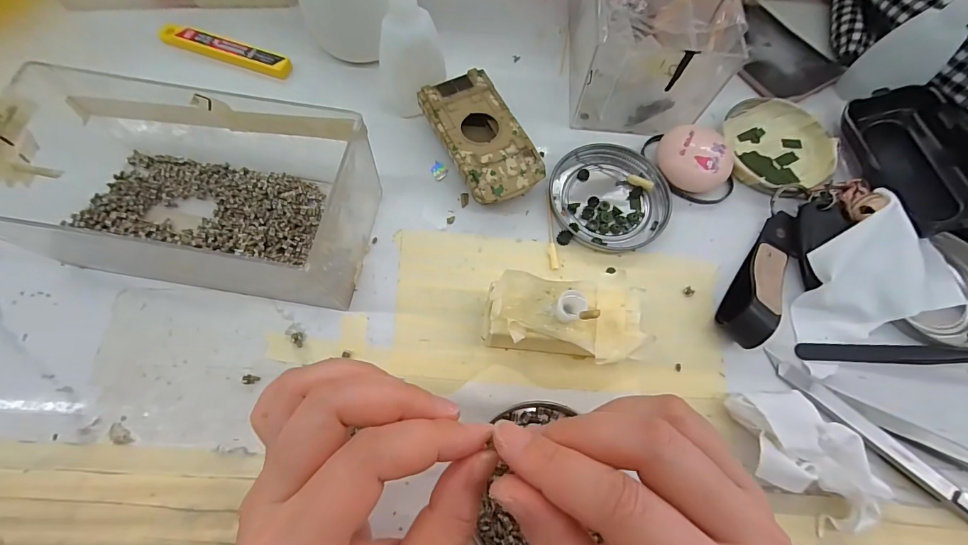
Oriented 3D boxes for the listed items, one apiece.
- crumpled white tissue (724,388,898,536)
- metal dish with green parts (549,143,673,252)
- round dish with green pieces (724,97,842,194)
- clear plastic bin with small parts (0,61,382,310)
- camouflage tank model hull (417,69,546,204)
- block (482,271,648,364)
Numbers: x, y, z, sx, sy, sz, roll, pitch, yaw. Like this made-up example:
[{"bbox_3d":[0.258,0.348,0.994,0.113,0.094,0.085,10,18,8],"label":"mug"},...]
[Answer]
[{"bbox_3d":[0.165,0.096,0.212,0.053,0.019,0.071,-12,71,-7],"label":"crumpled white tissue"},{"bbox_3d":[0.084,-0.052,0.274,0.075,0.008,0.077,1,70,-2],"label":"metal dish with green parts"},{"bbox_3d":[0.213,-0.091,0.295,0.073,0.011,0.081,6,70,-1],"label":"round dish with green pieces"},{"bbox_3d":[-0.157,-0.049,0.230,0.179,0.068,0.104,12,70,2],"label":"clear plastic bin with small parts"},{"bbox_3d":[-0.002,-0.087,0.276,0.051,0.024,0.095,-26,73,-12],"label":"camouflage tank model hull"},{"bbox_3d":[0.044,0.026,0.222,0.086,0.047,0.042,7,70,0],"label":"block"}]

